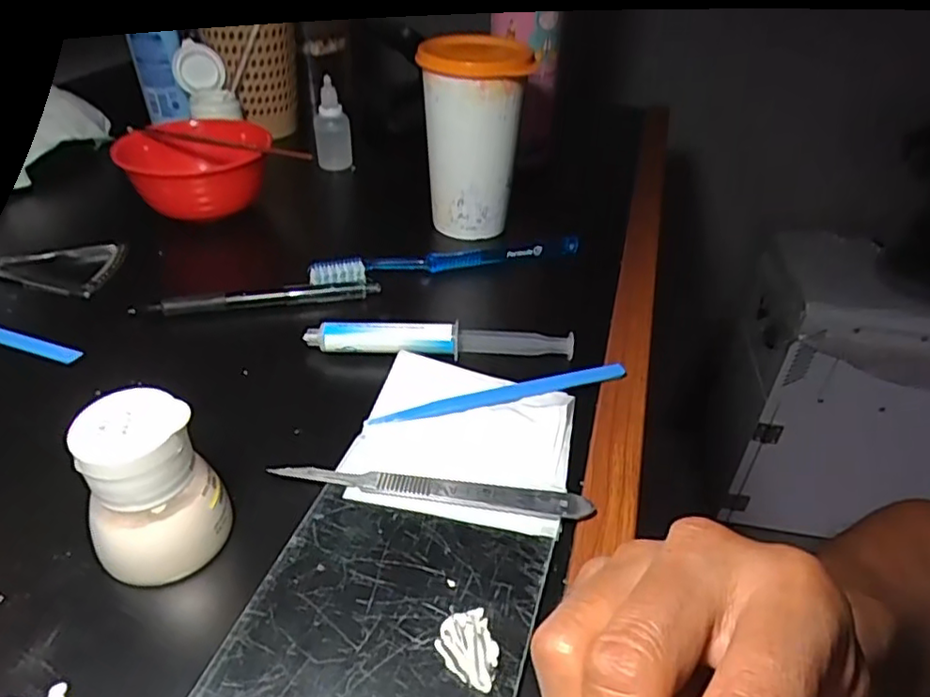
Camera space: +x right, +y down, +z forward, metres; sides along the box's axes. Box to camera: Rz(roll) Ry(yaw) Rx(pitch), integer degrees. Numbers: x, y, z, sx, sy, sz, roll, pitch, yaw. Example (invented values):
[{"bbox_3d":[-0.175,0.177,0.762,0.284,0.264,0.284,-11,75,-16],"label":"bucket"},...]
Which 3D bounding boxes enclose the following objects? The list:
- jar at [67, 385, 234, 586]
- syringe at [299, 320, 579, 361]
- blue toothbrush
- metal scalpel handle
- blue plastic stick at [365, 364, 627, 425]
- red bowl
[{"bbox_3d":[-0.117,0.050,0.243,0.045,0.063,0.046,-6,38,-11],"label":"jar"},{"bbox_3d":[-0.013,-0.004,0.354,0.146,0.016,0.014,2,37,0],"label":"syringe"},{"bbox_3d":[-0.009,-0.062,0.441,0.188,0.016,0.019,-10,39,-16],"label":"blue toothbrush"},{"bbox_3d":[-0.015,0.061,0.277,0.135,0.006,0.012,7,37,6],"label":"metal scalpel handle"},{"bbox_3d":[0.019,0.023,0.329,0.135,0.008,0.009,-9,39,-14],"label":"blue plastic stick"},{"bbox_3d":[-0.198,-0.137,0.484,0.102,0.050,0.085,-5,38,-9],"label":"red bowl"}]

